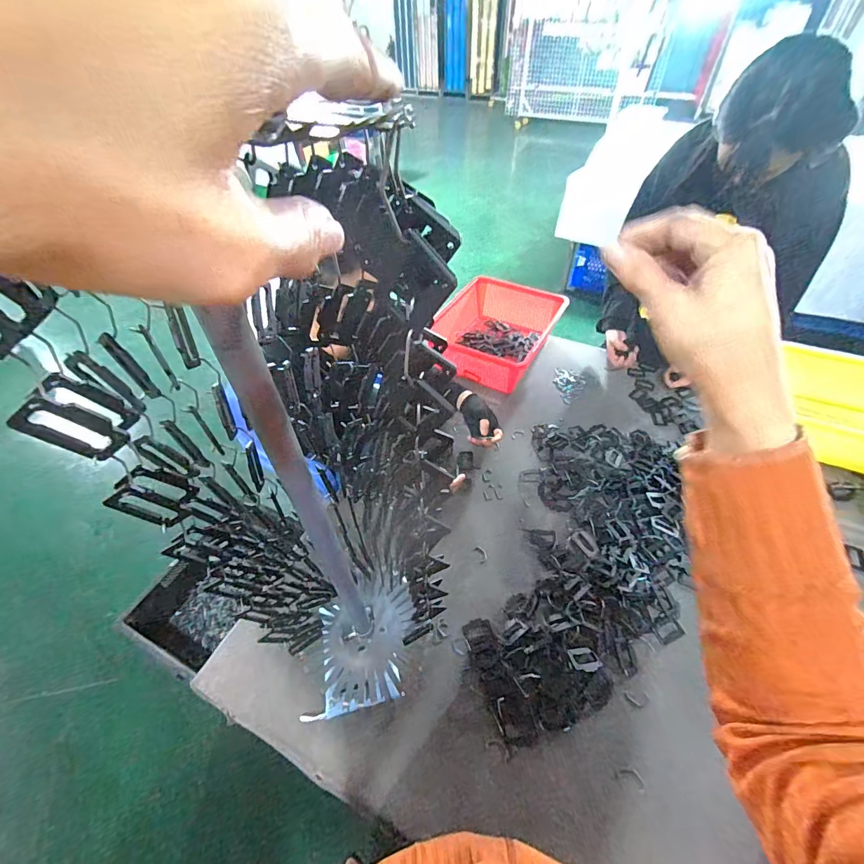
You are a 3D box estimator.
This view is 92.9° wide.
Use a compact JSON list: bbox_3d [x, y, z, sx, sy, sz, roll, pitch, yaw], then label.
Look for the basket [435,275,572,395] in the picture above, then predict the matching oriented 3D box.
[{"bbox_3d":[0.173,-0.291,1.231,0.328,0.134,0.389,22,51,20],"label":"basket"}]

